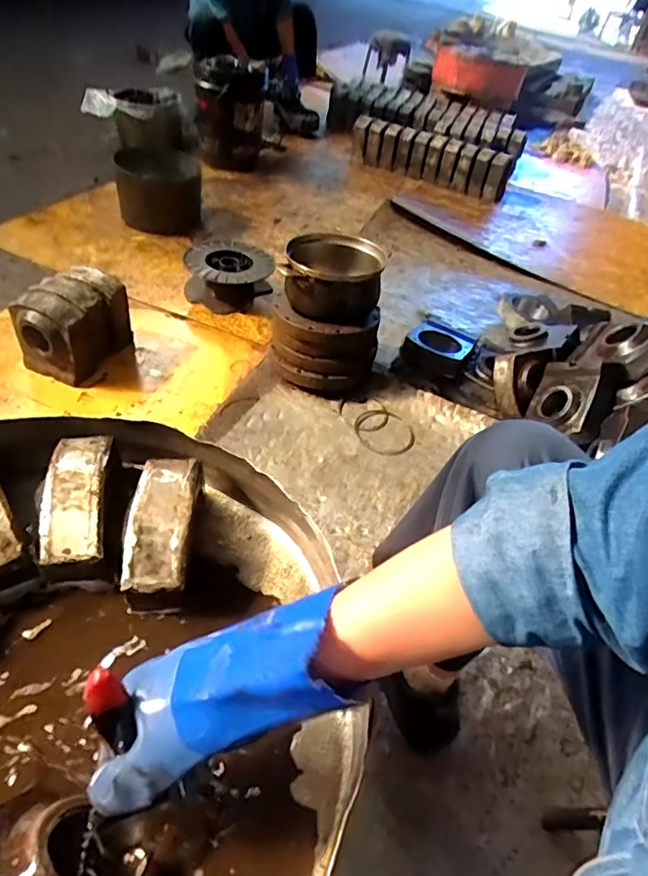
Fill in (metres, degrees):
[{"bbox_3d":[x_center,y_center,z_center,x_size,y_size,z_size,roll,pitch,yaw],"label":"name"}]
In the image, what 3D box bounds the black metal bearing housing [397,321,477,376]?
[{"bbox_3d":[0.244,-0.190,1.182,0.130,0.062,0.120,27,46,15],"label":"black metal bearing housing"}]

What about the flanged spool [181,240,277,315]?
[{"bbox_3d":[-0.239,-0.409,1.364,0.213,0.112,0.193,-5,46,-9],"label":"flanged spool"}]

